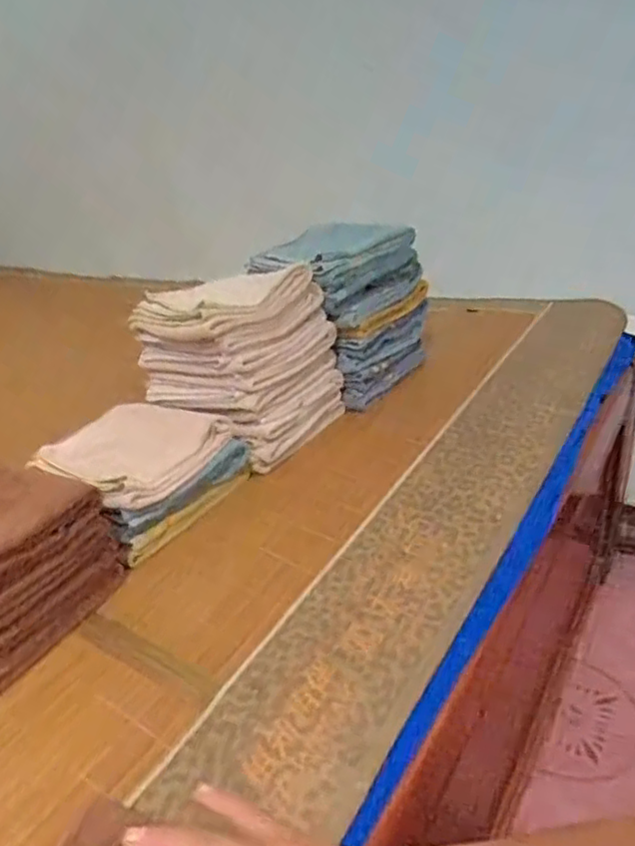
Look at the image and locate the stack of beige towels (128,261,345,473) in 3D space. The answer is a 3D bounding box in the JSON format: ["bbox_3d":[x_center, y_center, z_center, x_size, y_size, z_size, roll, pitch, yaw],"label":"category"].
[{"bbox_3d":[-0.096,-0.075,0.816,0.204,0.185,0.177,15,35,35],"label":"stack of beige towels"}]

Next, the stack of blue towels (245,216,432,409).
[{"bbox_3d":[0.030,-0.162,0.913,0.189,0.188,0.182,16,36,36],"label":"stack of blue towels"}]

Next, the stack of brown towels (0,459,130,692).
[{"bbox_3d":[-0.276,0.118,0.567,0.151,0.106,0.155,11,32,25],"label":"stack of brown towels"}]

